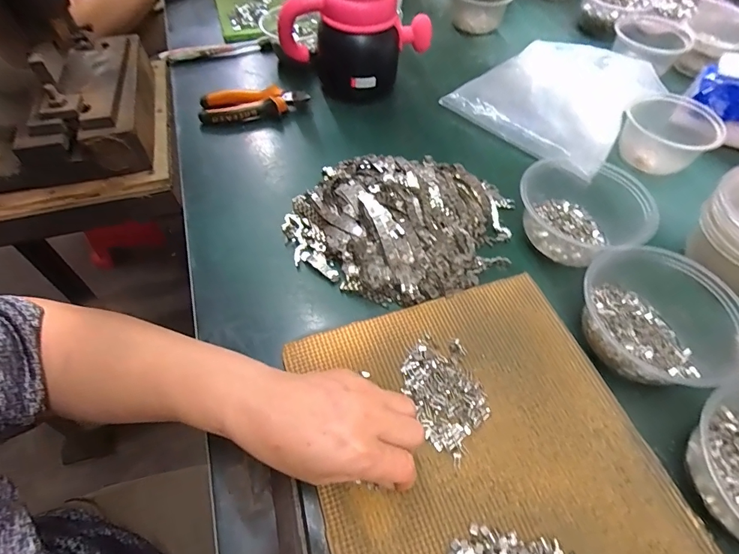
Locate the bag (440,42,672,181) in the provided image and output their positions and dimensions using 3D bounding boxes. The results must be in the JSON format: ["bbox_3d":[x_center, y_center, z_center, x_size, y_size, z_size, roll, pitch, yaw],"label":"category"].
[{"bbox_3d":[0.286,-0.278,0.611,0.271,0.027,0.231,-38,64,-24],"label":"bag"}]

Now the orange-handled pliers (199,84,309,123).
[{"bbox_3d":[-0.165,-0.248,0.590,0.146,0.033,0.052,-16,57,-11],"label":"orange-handled pliers"}]

